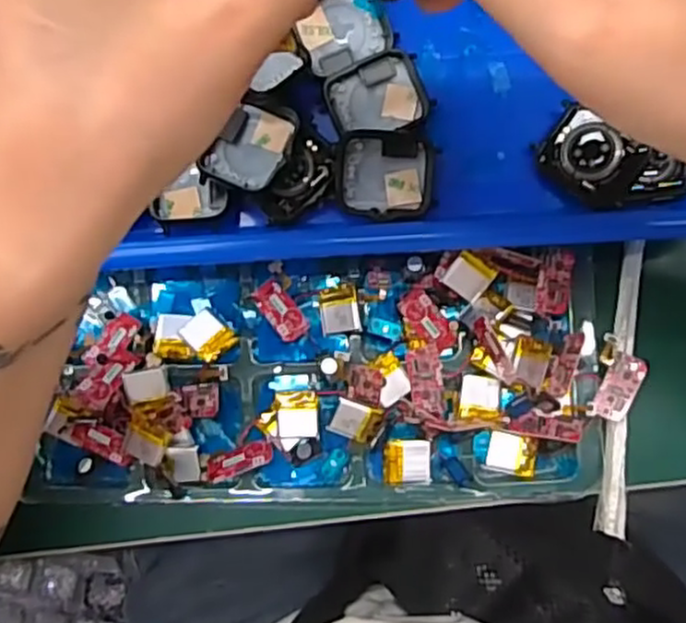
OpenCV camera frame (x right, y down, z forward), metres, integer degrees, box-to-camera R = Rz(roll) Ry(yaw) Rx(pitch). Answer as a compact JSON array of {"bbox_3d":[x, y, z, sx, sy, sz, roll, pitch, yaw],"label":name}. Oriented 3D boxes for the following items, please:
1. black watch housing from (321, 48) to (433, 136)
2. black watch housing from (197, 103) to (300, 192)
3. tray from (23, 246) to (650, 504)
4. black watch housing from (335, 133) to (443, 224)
[{"bbox_3d":[0.016,-0.095,0.322,0.043,0.007,0.033,-23,81,-1],"label":"black watch housing"},{"bbox_3d":[-0.039,-0.070,0.310,0.032,0.010,0.039,22,83,5],"label":"black watch housing"},{"bbox_3d":[-0.006,0.029,0.318,0.249,0.024,0.117,-1,81,2],"label":"tray"},{"bbox_3d":[0.018,-0.060,0.319,0.043,0.009,0.038,-3,96,-2],"label":"black watch housing"}]

